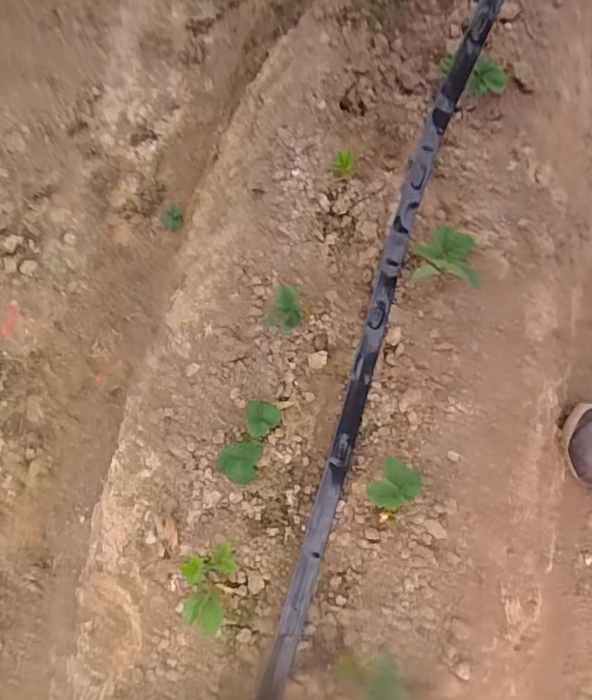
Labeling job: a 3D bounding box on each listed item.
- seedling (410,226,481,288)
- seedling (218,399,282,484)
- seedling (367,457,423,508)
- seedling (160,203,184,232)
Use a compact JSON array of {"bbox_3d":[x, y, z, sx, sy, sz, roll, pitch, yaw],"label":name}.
[{"bbox_3d":[0.164,-0.104,0.597,0.074,0.064,0.072,6,79,0],"label":"seedling"},{"bbox_3d":[-0.050,0.097,0.578,0.041,0.037,0.088,25,79,4],"label":"seedling"},{"bbox_3d":[0.099,0.140,0.553,0.052,0.052,0.039,-42,82,-8],"label":"seedling"},{"bbox_3d":[-0.229,-0.239,0.986,0.041,0.030,0.063,-15,79,-4],"label":"seedling"}]

